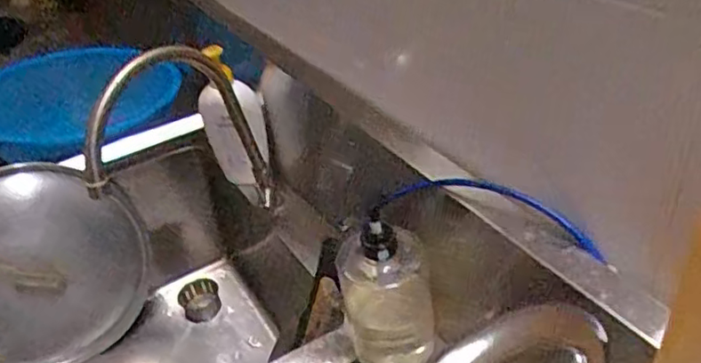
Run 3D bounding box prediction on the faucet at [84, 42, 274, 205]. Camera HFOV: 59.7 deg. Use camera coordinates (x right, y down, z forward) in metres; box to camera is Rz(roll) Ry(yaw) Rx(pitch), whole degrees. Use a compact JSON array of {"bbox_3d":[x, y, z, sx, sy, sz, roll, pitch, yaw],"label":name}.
[{"bbox_3d":[-0.196,-0.031,0.704,0.046,0.254,0.225,21,44,34],"label":"faucet"}]

